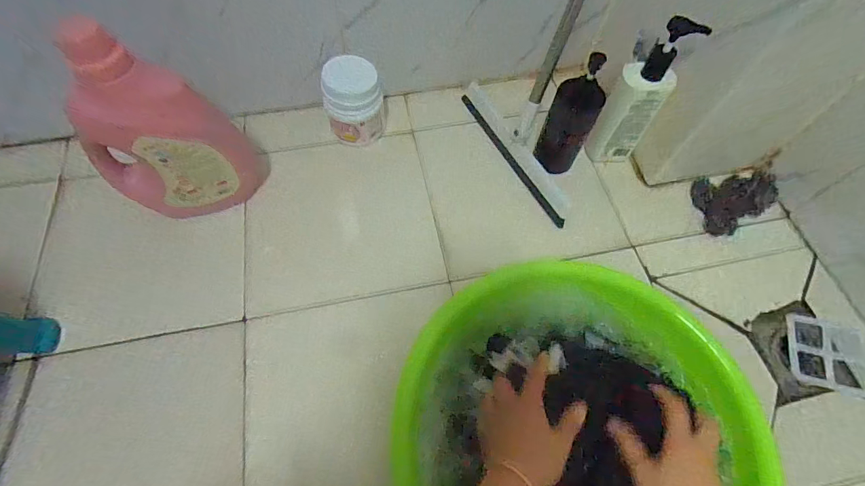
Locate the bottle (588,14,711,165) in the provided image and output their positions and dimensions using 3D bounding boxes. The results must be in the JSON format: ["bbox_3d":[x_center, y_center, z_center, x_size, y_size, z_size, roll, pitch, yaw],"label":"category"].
[{"bbox_3d":[0.302,-0.207,0.602,0.078,0.233,0.071,34,68,15],"label":"bottle"}]

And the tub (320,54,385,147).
[{"bbox_3d":[-0.126,-0.230,0.650,0.095,0.119,0.078,-11,64,-6],"label":"tub"}]

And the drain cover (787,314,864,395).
[{"bbox_3d":[0.556,0.154,0.559,0.097,0.012,0.095,13,64,6],"label":"drain cover"}]

